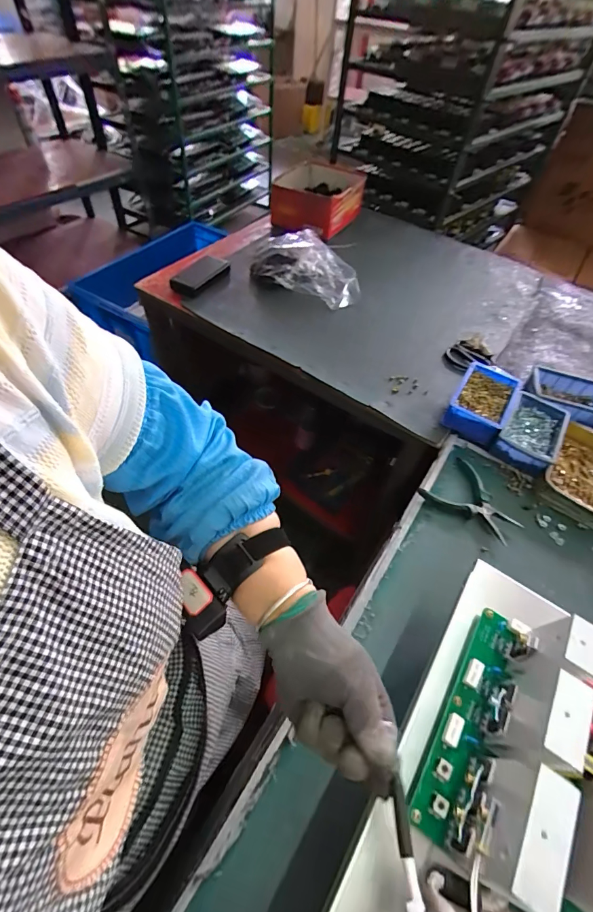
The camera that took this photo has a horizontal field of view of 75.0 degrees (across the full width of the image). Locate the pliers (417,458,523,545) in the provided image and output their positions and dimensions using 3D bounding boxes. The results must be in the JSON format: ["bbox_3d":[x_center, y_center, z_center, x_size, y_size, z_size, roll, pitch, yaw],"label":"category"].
[{"bbox_3d":[0.275,0.078,0.607,0.102,0.019,0.137,-27,60,-23],"label":"pliers"}]

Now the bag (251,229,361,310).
[{"bbox_3d":[0.030,-0.452,0.947,0.261,0.106,0.129,18,54,8],"label":"bag"}]

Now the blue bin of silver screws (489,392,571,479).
[{"bbox_3d":[0.422,-0.040,0.692,0.101,0.046,0.152,31,57,17],"label":"blue bin of silver screws"}]

